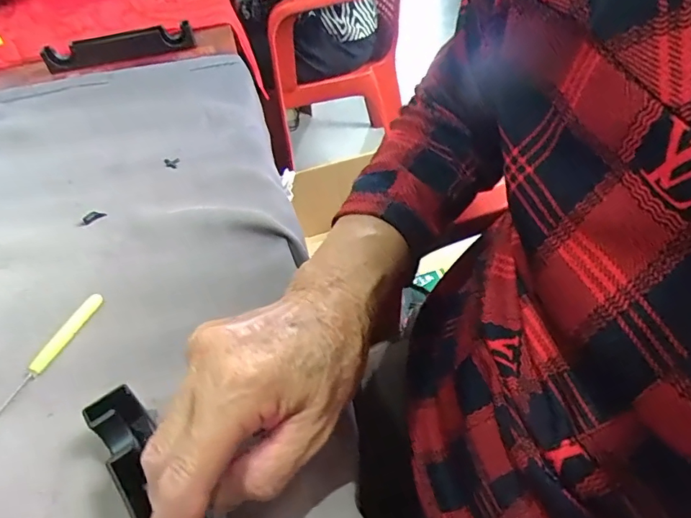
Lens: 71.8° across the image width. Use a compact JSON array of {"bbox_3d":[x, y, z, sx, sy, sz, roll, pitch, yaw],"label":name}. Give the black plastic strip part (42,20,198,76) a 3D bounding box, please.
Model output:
[{"bbox_3d":[-0.303,-0.286,0.642,0.192,0.025,0.041,-18,47,-10],"label":"black plastic strip part"}]

